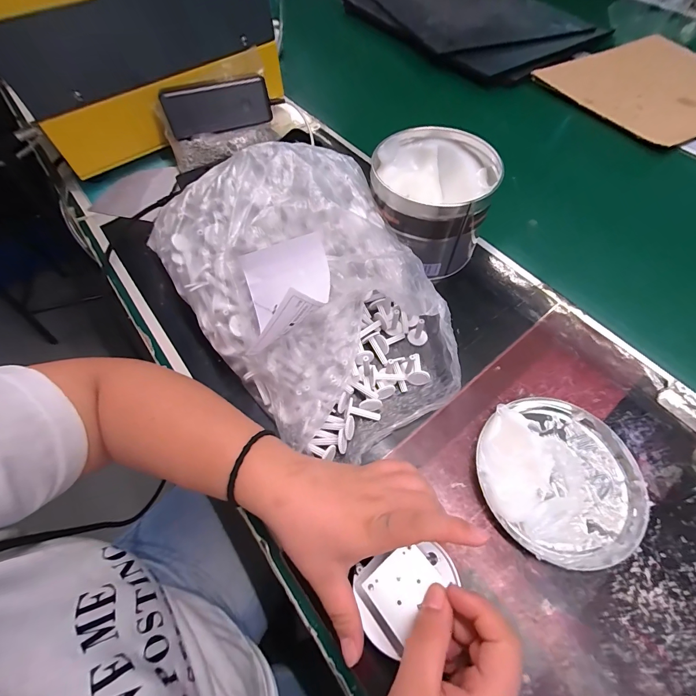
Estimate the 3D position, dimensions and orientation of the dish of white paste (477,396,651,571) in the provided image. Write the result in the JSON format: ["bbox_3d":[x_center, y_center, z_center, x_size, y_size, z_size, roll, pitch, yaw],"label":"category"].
[{"bbox_3d":[0.172,0.101,0.277,0.126,0.025,0.128,0,61,0],"label":"dish of white paste"}]

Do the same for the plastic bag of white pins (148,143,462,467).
[{"bbox_3d":[-0.034,-0.052,0.311,0.198,0.117,0.276,-29,65,-15],"label":"plastic bag of white pins"}]

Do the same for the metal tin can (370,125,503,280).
[{"bbox_3d":[0.087,-0.162,0.376,0.121,0.090,0.124,0,61,0],"label":"metal tin can"}]

